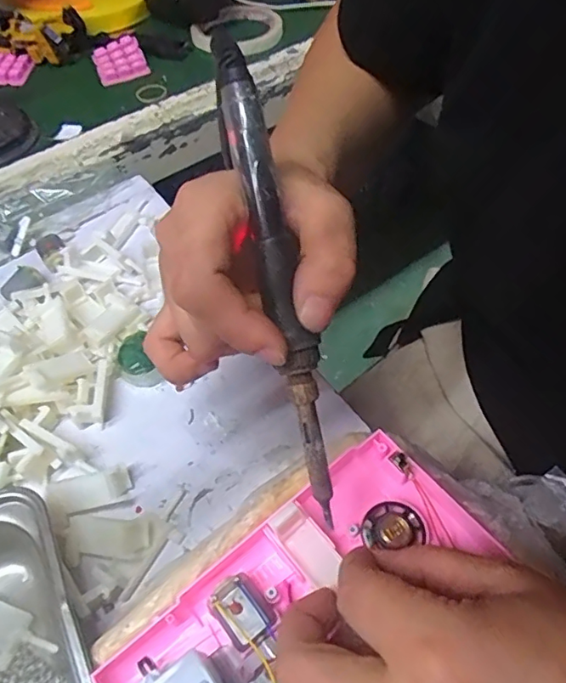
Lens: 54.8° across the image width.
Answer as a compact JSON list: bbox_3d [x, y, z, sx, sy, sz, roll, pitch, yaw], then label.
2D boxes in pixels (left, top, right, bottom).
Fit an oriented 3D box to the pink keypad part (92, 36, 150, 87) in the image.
[{"bbox_3d":[-0.170,-0.293,0.569,0.050,0.013,0.062,-19,55,-12],"label":"pink keypad part"}]

